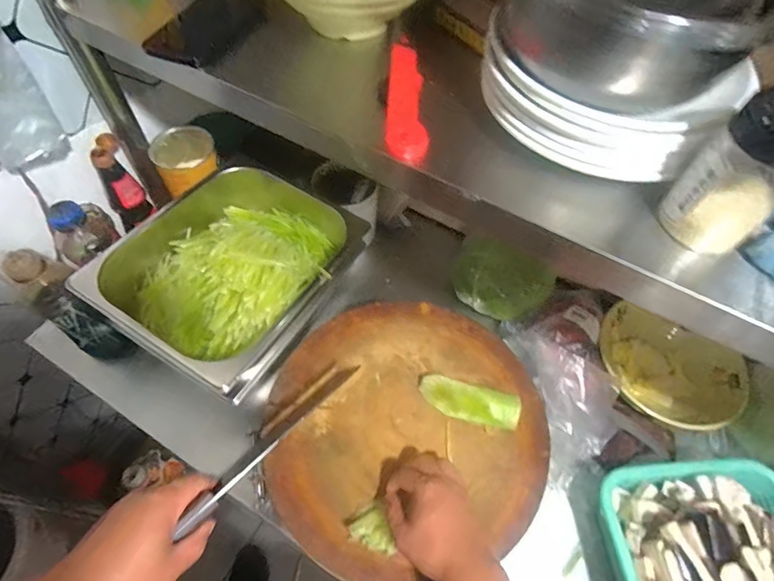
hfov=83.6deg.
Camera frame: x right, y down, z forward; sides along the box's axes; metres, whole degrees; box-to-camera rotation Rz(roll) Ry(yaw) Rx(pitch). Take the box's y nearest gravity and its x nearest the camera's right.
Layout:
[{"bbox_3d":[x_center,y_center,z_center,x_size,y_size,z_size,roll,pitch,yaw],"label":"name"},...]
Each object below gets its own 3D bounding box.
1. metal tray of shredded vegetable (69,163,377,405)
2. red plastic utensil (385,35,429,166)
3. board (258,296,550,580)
[{"bbox_3d":[-0.212,-0.044,0.646,0.259,0.099,0.341,31,61,16],"label":"metal tray of shredded vegetable"},{"bbox_3d":[0.018,-0.195,0.427,0.036,0.025,0.170,2,57,-1],"label":"red plastic utensil"},{"bbox_3d":[0.027,0.169,0.564,0.354,0.041,0.361,1,57,-2],"label":"board"}]

